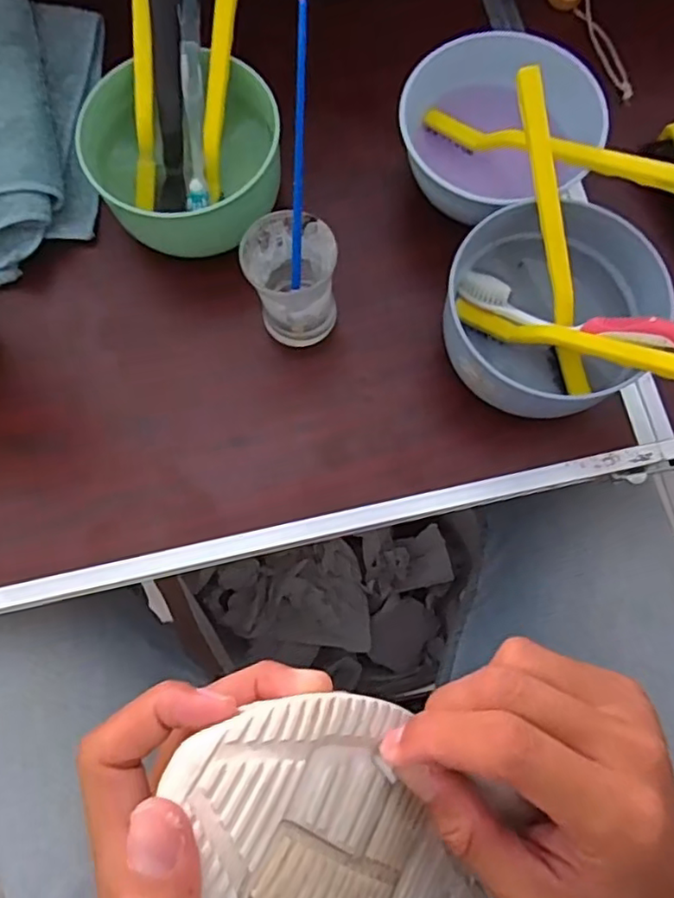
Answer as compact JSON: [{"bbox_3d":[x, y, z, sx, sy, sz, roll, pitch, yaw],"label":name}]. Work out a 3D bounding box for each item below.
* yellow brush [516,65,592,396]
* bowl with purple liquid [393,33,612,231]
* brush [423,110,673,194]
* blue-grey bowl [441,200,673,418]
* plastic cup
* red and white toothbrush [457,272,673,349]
[{"bbox_3d":[0.113,-0.110,0.318,0.011,0.017,0.164,-13,100,-4],"label":"yellow brush"},{"bbox_3d":[0.093,-0.180,0.353,0.103,0.051,0.113,-13,77,-4],"label":"bowl with purple liquid"},{"bbox_3d":[0.120,-0.162,0.329,0.169,0.019,0.012,33,77,32],"label":"brush"},{"bbox_3d":[0.107,-0.070,0.328,0.114,0.055,0.108,0,77,-1],"label":"blue-grey bowl"},{"bbox_3d":[-0.024,-0.092,0.331,0.046,0.058,0.048,0,77,-1],"label":"plastic cup"},{"bbox_3d":[0.144,-0.060,0.298,0.179,0.016,0.014,23,76,30],"label":"red and white toothbrush"}]

